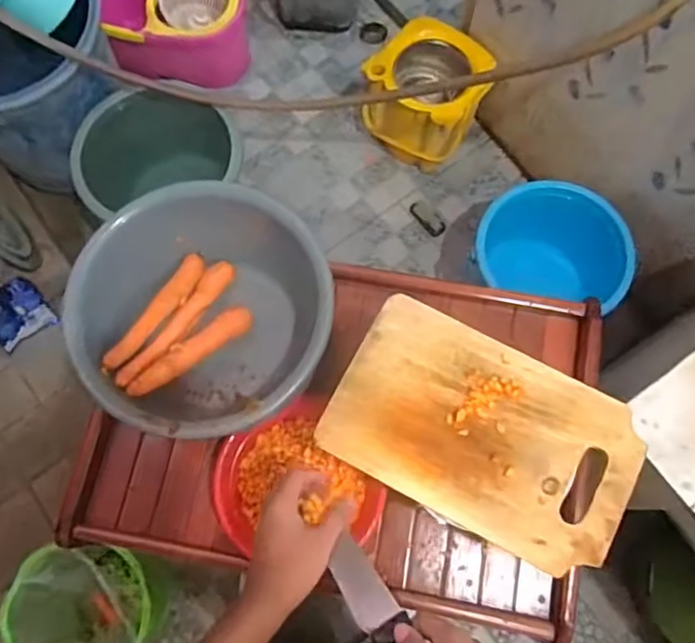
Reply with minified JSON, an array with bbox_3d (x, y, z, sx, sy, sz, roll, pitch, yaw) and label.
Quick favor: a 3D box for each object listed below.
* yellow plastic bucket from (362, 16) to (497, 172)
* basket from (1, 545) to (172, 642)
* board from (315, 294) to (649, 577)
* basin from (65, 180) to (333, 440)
[{"bbox_3d":[0.175,-0.523,1.453,0.260,0.302,0.225,27,76,8],"label":"yellow plastic bucket"},{"bbox_3d":[-0.491,0.563,1.153,0.245,0.236,0.227,0,74,1],"label":"basket"},{"bbox_3d":[0.133,0.108,0.609,0.290,0.021,0.176,27,76,8],"label":"board"},{"bbox_3d":[-0.169,-0.005,0.783,0.291,0.158,0.299,0,74,1],"label":"basin"}]

